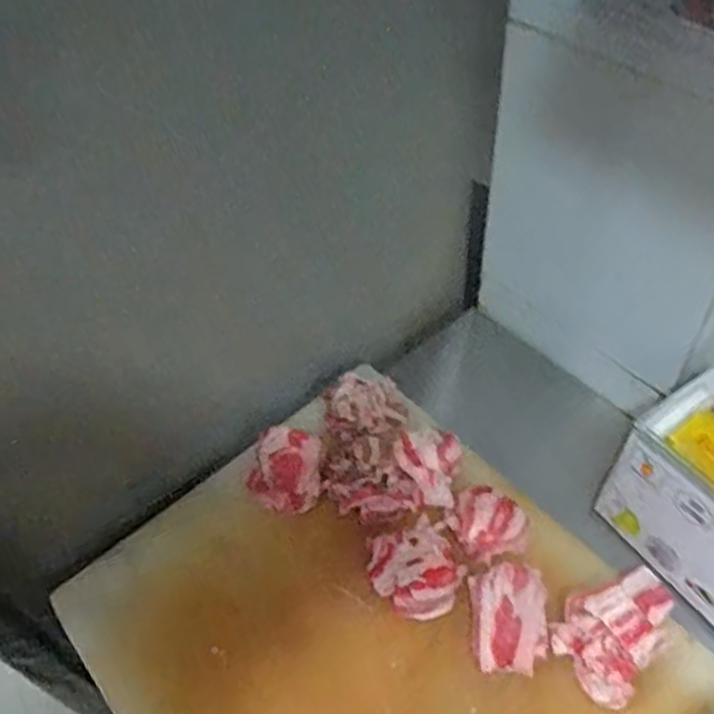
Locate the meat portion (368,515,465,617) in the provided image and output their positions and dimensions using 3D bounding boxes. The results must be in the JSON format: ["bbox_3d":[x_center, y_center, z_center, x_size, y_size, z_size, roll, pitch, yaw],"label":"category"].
[{"bbox_3d":[0.052,0.187,0.638,0.077,0.036,0.086,-22,52,-14],"label":"meat portion"}]

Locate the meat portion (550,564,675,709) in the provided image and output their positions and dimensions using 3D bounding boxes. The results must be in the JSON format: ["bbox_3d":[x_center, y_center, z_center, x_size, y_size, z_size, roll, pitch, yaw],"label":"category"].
[{"bbox_3d":[0.220,0.216,0.598,0.076,0.042,0.127,34,60,28],"label":"meat portion"}]

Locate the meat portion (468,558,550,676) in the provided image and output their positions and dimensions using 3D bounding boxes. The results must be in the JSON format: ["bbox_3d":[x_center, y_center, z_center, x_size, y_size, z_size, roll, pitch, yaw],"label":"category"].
[{"bbox_3d":[0.131,0.220,0.609,0.065,0.037,0.088,-2,50,3],"label":"meat portion"}]

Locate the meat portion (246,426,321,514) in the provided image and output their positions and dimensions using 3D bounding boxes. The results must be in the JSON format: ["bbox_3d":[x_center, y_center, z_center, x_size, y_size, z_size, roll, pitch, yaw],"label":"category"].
[{"bbox_3d":[-0.070,0.112,0.702,0.074,0.045,0.071,-2,50,2],"label":"meat portion"}]

